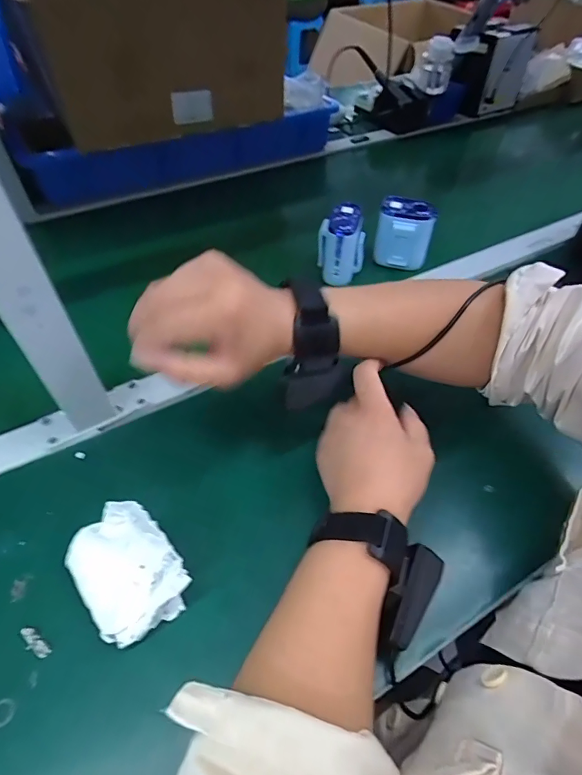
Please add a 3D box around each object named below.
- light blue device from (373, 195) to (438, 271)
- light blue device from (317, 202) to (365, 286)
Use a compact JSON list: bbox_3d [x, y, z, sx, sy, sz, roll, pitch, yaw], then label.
[{"bbox_3d":[0.149,-0.202,0.569,0.069,0.076,0.044,5,50,4],"label":"light blue device"},{"bbox_3d":[0.065,-0.183,0.554,0.057,0.076,0.064,9,50,7],"label":"light blue device"}]

